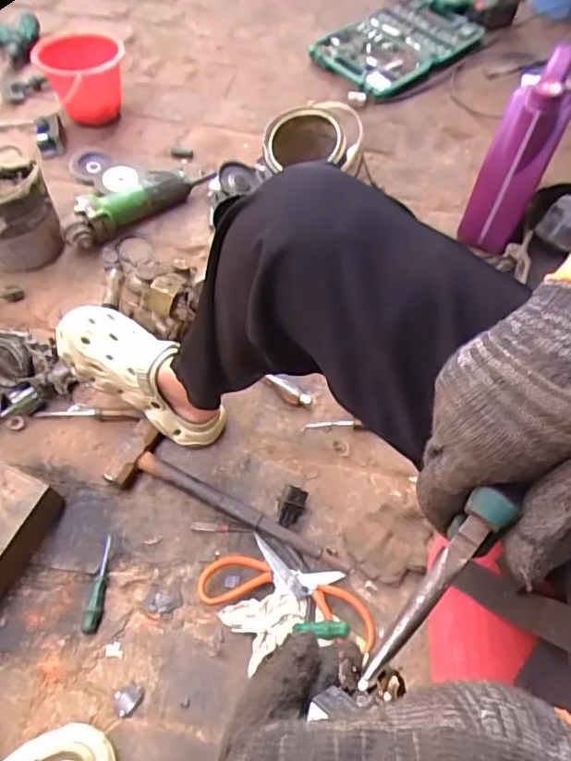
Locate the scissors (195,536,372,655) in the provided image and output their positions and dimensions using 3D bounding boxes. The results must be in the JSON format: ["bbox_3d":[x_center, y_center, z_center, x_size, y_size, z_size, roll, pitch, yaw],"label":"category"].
[{"bbox_3d":[0.007,0.262,0.679,0.224,0.014,0.093,13,61,7],"label":"scissors"}]

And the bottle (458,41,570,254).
[{"bbox_3d":[0.376,-0.354,0.875,0.094,0.285,0.119,23,63,12],"label":"bottle"}]

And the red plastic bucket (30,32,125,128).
[{"bbox_3d":[-0.386,-0.582,1.036,0.156,0.135,0.128,-8,61,-5],"label":"red plastic bucket"}]

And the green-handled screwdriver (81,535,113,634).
[{"bbox_3d":[-0.241,0.263,0.690,0.019,0.020,0.118,1,61,0],"label":"green-handled screwdriver"}]

